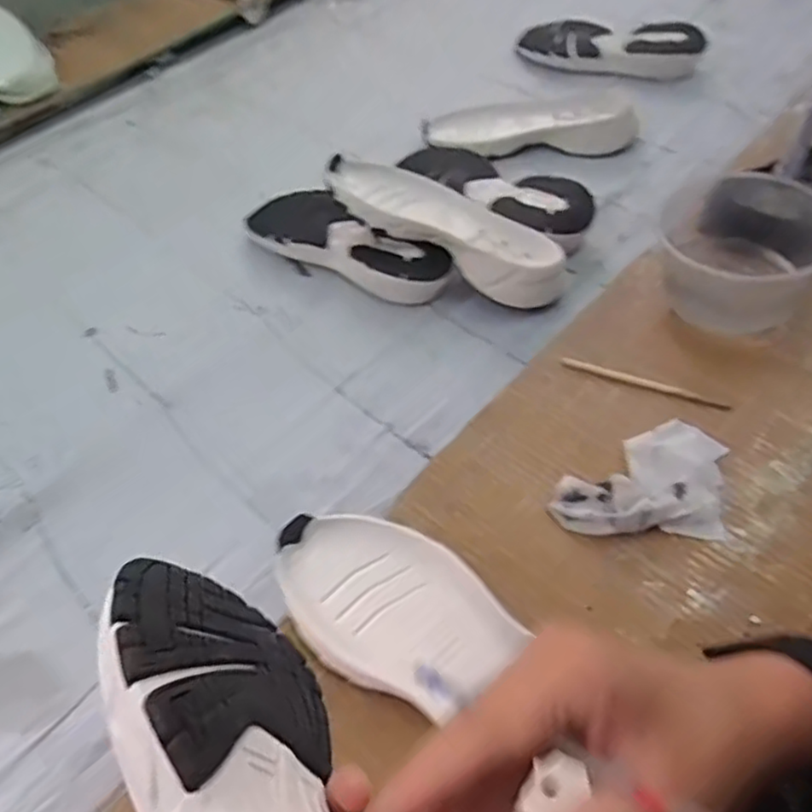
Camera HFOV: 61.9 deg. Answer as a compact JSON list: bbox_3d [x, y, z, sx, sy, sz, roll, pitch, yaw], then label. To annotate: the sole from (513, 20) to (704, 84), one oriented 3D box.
[{"bbox_3d":[0.271,-0.493,0.932,0.251,0.043,0.106,19,56,21],"label":"sole"}]

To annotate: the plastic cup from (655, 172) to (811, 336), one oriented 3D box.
[{"bbox_3d":[0.278,-0.126,0.571,0.125,0.088,0.141,11,53,15],"label":"plastic cup"}]

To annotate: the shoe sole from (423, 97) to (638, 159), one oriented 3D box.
[{"bbox_3d":[0.151,-0.348,0.834,0.249,0.045,0.094,10,53,14],"label":"shoe sole"}]

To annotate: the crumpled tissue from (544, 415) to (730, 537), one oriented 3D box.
[{"bbox_3d":[0.162,0.048,0.473,0.118,0.019,0.089,-1,51,6],"label":"crumpled tissue"}]

